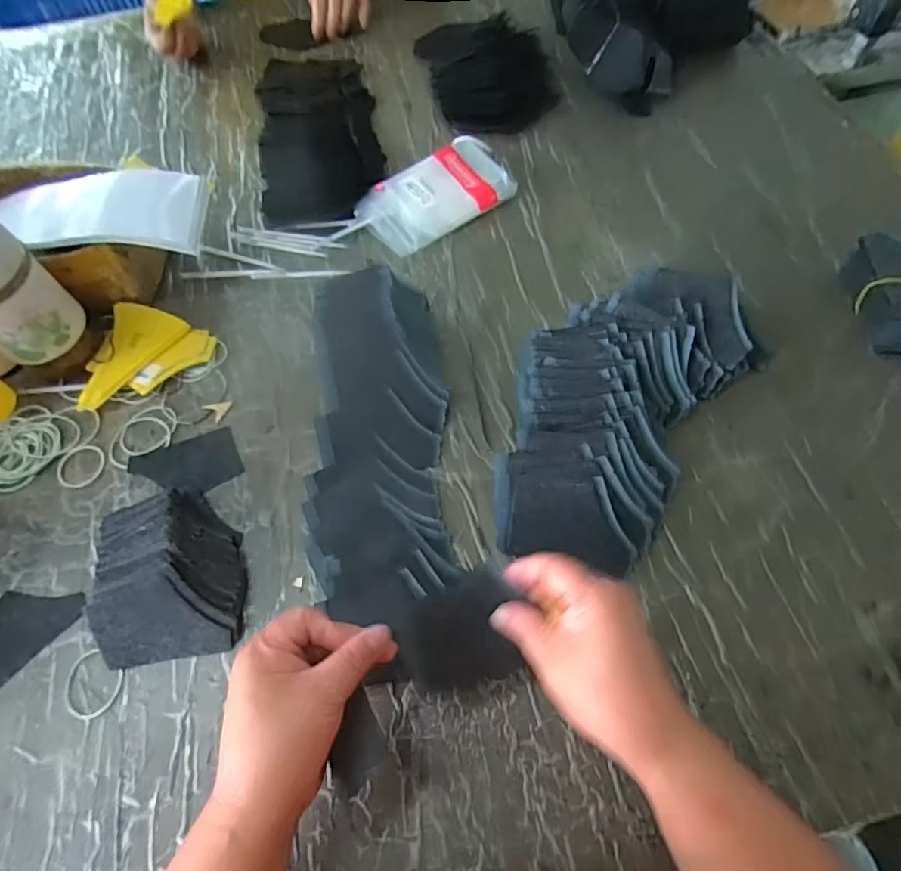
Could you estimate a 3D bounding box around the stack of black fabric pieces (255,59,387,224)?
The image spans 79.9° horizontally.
[{"bbox_3d":[-0.172,-0.392,0.691,0.151,0.029,0.314,-11,62,-2],"label":"stack of black fabric pieces"}]

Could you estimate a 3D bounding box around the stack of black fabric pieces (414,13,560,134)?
[{"bbox_3d":[0.055,-0.492,0.726,0.161,0.031,0.209,-13,62,-3],"label":"stack of black fabric pieces"}]

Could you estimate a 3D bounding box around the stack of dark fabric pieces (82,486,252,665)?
[{"bbox_3d":[-0.220,0.105,0.421,0.101,0.037,0.127,-11,62,-2],"label":"stack of dark fabric pieces"}]

